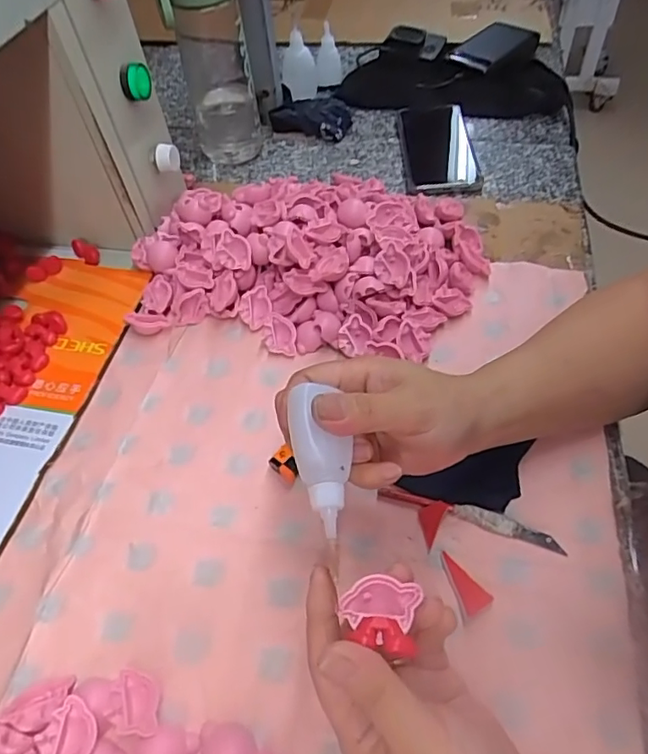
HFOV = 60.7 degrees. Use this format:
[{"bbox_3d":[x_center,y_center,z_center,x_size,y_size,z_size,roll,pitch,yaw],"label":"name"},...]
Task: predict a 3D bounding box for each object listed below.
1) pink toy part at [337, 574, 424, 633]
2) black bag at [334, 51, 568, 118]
[{"bbox_3d":[0.024,0.100,0.247,0.033,0.006,0.023,2,53,2],"label":"pink toy part"},{"bbox_3d":[0.161,-0.368,0.698,0.273,0.041,0.107,6,56,6],"label":"black bag"}]

